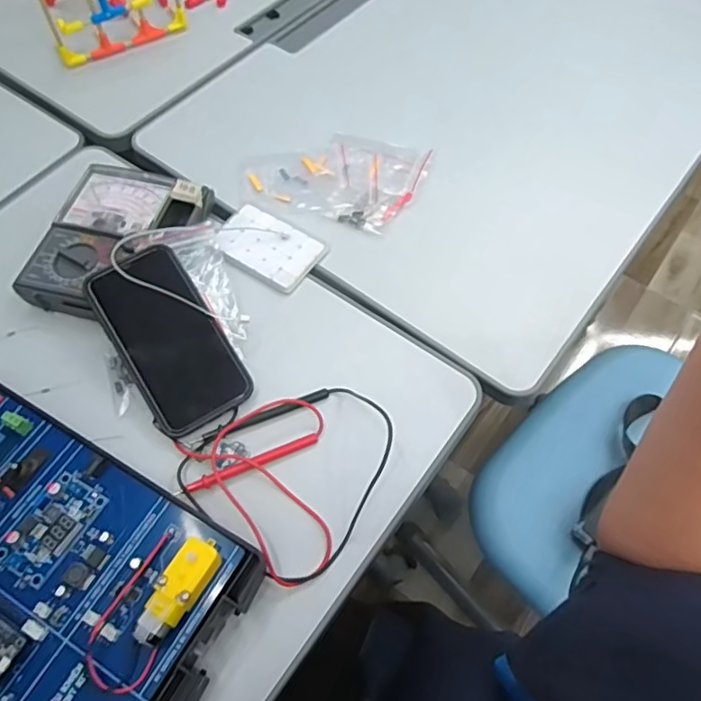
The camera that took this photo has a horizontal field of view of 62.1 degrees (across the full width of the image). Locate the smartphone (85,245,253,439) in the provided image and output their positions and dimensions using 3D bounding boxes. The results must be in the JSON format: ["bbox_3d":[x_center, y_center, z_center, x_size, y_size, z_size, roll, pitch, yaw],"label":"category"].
[{"bbox_3d":[-0.149,-0.009,0.478,0.080,0.014,0.154,-31,78,-6],"label":"smartphone"}]

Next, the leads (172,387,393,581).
[{"bbox_3d":[-0.044,0.081,0.440,0.138,0.028,0.146,0,61,1],"label":"leads"}]

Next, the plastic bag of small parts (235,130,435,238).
[{"bbox_3d":[-0.016,-0.179,0.597,0.178,0.016,0.110,13,62,8],"label":"plastic bag of small parts"}]

